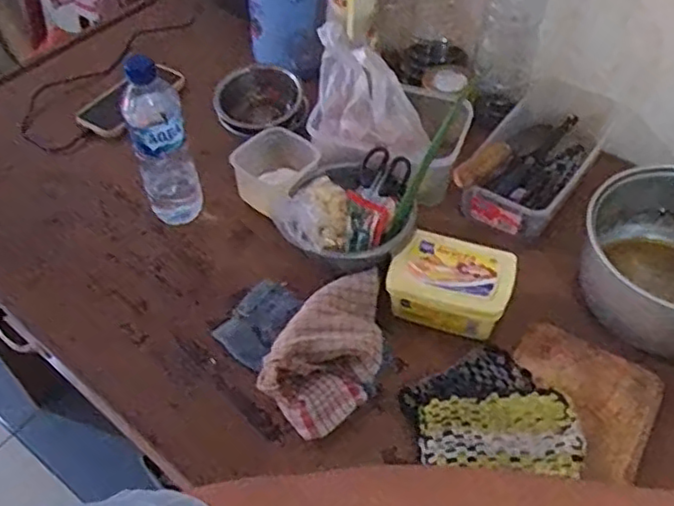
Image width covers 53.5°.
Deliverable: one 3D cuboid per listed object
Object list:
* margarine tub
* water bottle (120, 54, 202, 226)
[{"bbox_3d":[0.128,0.033,0.753,0.130,0.056,0.101,13,52,13],"label":"margarine tub"},{"bbox_3d":[-0.212,-0.133,0.804,0.063,0.233,0.076,-16,52,-11],"label":"water bottle"}]

